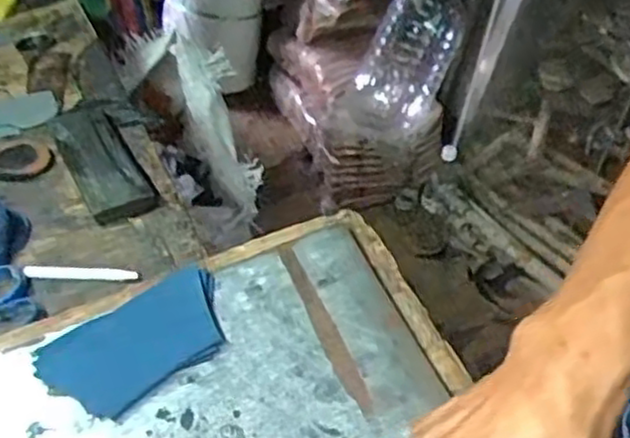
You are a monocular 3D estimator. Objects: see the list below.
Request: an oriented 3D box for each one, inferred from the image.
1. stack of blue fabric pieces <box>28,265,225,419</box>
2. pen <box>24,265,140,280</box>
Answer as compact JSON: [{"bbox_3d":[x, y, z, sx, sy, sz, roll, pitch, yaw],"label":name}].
[{"bbox_3d":[-0.113,0.081,0.461,0.118,0.013,0.070,-23,49,-23],"label":"stack of blue fabric pieces"},{"bbox_3d":[-0.178,0.041,0.545,0.087,0.007,0.009,4,44,3],"label":"pen"}]

